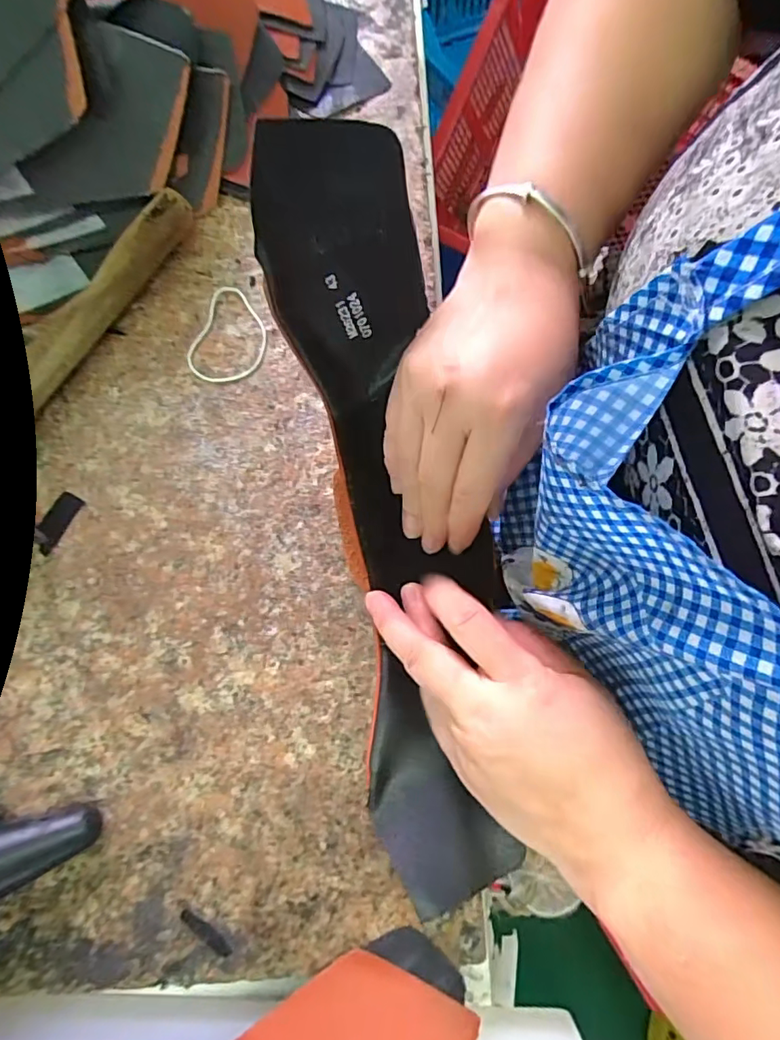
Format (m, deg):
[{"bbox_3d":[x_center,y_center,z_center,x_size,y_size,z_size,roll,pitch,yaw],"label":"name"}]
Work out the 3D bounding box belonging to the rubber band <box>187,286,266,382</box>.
[{"bbox_3d":[-0.094,-0.109,0.317,0.041,0.004,0.061,19,79,2],"label":"rubber band"}]

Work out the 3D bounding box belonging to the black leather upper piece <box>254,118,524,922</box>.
[{"bbox_3d":[0.009,0.006,0.248,0.089,0.083,0.327,-8,92,-3],"label":"black leather upper piece"}]

